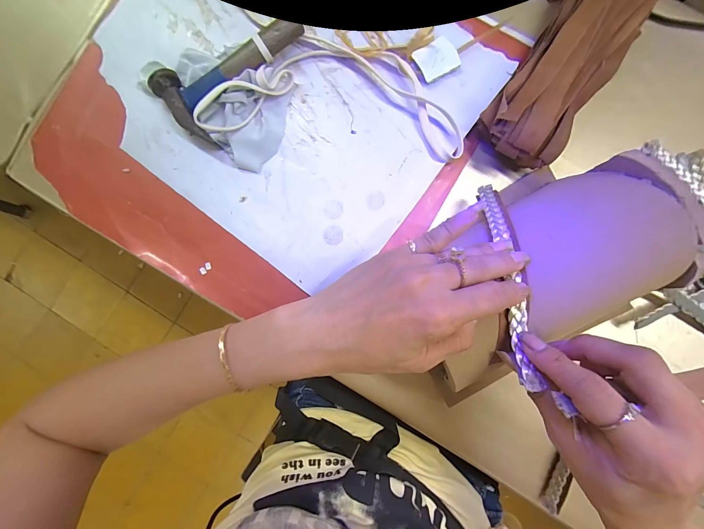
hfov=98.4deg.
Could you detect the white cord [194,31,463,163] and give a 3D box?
[{"bbox_3d":[-0.016,-0.178,0.308,0.261,0.029,0.117,6,88,2],"label":"white cord"}]

